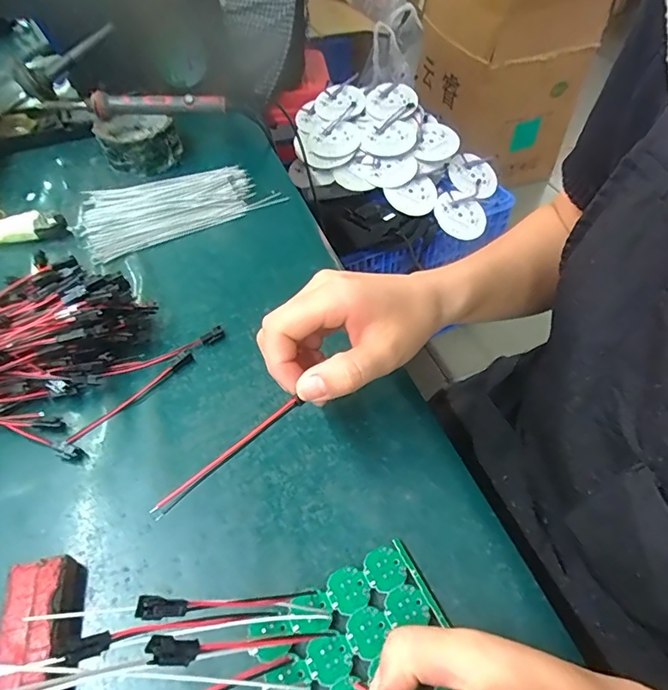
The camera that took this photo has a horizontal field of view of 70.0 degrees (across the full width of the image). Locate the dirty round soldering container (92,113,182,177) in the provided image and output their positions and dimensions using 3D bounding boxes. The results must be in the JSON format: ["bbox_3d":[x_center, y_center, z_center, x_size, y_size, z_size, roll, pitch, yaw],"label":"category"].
[{"bbox_3d":[-0.215,-0.223,0.525,0.073,0.041,0.074,-1,50,1],"label":"dirty round soldering container"}]

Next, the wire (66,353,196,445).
[{"bbox_3d":[-0.144,0.036,0.339,0.010,0.006,0.099,36,60,27],"label":"wire"}]

